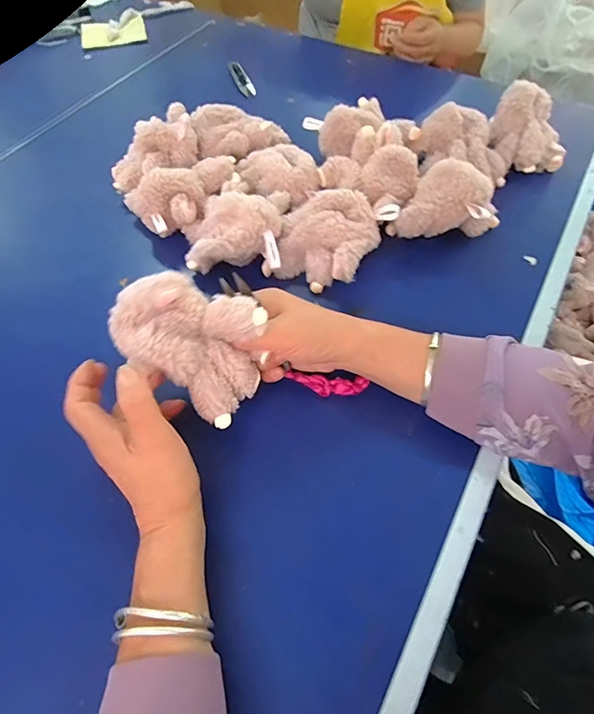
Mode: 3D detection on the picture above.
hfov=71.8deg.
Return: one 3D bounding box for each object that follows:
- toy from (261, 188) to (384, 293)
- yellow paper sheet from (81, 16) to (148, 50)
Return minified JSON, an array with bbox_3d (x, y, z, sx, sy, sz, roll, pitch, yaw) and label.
[{"bbox_3d":[0.031,-0.131,0.451,0.108,0.062,0.098,21,62,13],"label":"toy"},{"bbox_3d":[-0.355,-0.629,0.796,0.120,0.006,0.085,-16,70,-5],"label":"yellow paper sheet"}]

